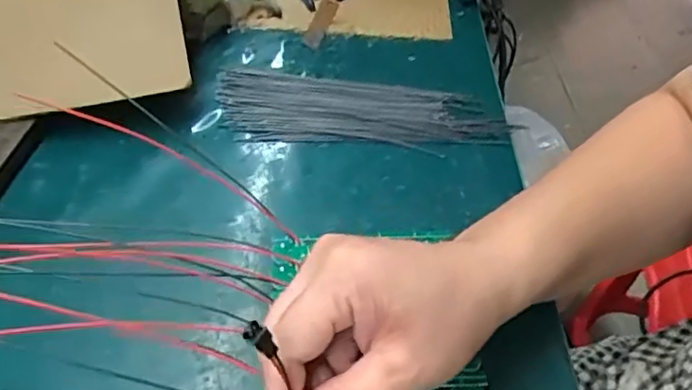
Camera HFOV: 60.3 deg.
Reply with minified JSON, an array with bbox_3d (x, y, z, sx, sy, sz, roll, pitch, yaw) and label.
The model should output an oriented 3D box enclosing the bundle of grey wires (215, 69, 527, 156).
[{"bbox_3d":[0.009,-0.069,0.471,0.232,0.007,0.085,5,42,3],"label":"bundle of grey wires"}]

